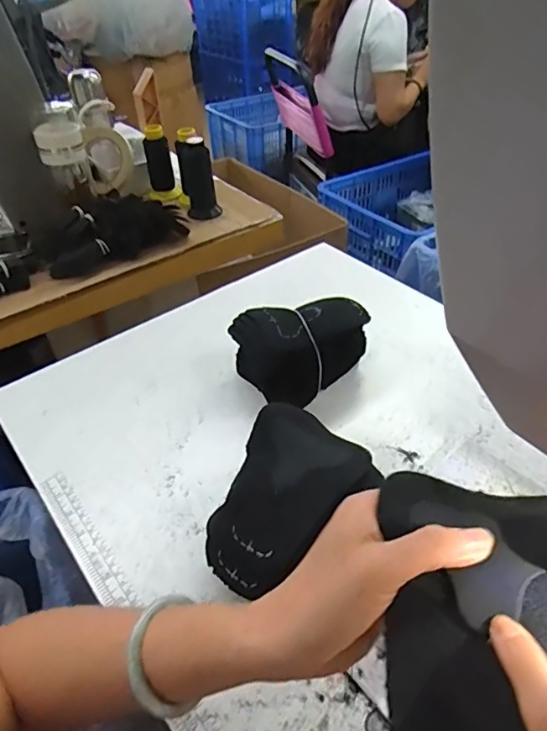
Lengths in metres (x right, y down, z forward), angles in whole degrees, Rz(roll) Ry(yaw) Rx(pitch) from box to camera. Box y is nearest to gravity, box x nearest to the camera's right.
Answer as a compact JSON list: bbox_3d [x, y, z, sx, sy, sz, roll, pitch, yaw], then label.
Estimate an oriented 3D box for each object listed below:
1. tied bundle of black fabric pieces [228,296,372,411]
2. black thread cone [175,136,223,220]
[{"bbox_3d":[0.032,-0.027,0.589,0.146,0.078,0.107,-24,46,-20],"label":"tied bundle of black fabric pieces"},{"bbox_3d":[-0.131,-0.328,0.877,0.058,0.127,0.070,-10,42,-8],"label":"black thread cone"}]

